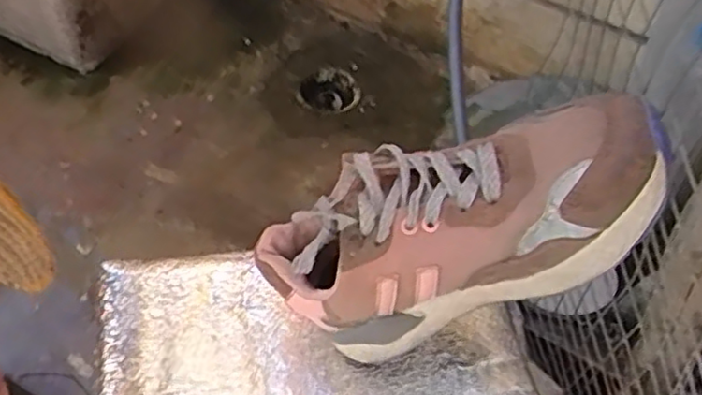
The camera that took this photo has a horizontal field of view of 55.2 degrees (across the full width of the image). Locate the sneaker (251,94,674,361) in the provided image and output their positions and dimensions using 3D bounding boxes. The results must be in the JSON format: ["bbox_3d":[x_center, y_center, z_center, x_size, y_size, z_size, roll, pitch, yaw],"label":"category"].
[{"bbox_3d":[0.053,0.016,0.365,0.226,0.099,0.073,-24,48,30],"label":"sneaker"}]

